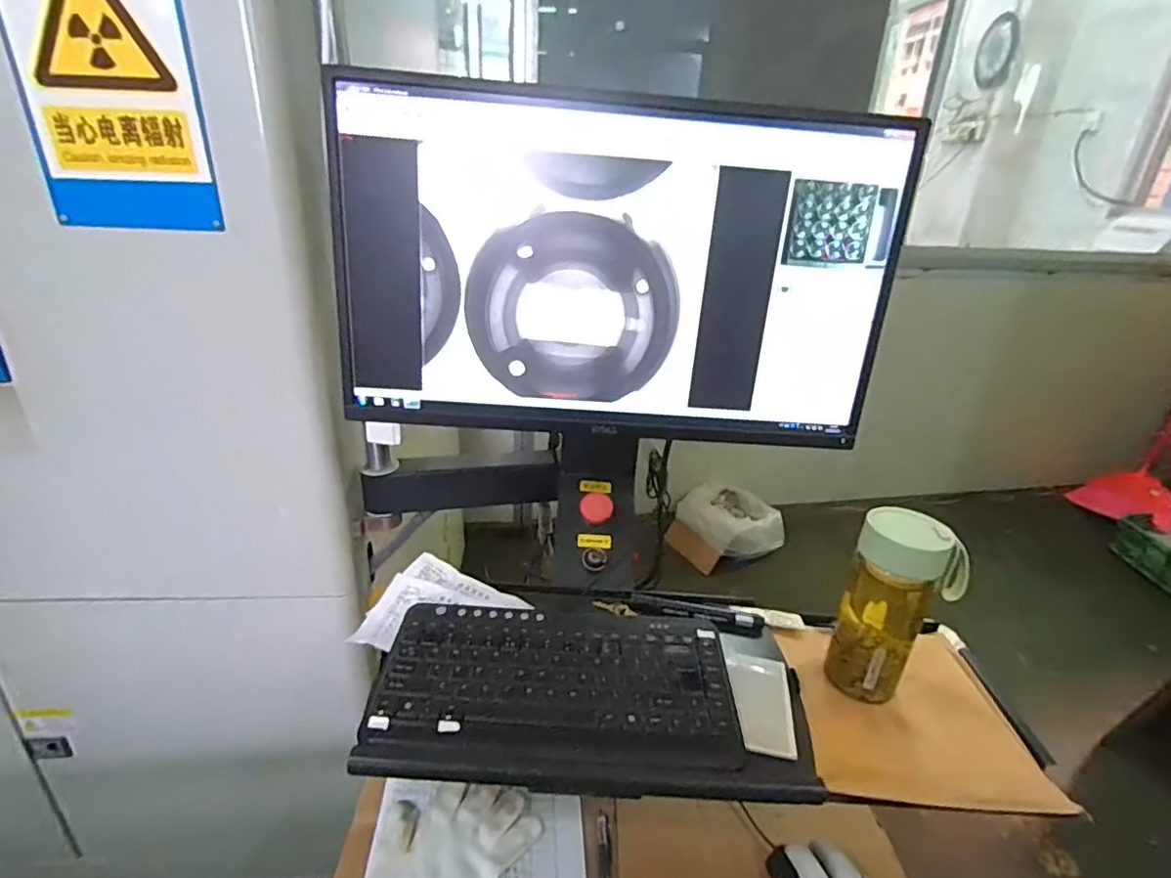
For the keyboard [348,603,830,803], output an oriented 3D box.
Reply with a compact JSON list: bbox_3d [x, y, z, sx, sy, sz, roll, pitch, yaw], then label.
[{"bbox_3d":[0.007,0.224,0.546,0.379,0.025,0.196,3,25,-1],"label":"keyboard"}]

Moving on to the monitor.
[{"bbox_3d":[0.031,-0.159,0.594,0.552,0.315,0.049,2,25,-2],"label":"monitor"}]

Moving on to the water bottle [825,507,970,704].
[{"bbox_3d":[0.289,0.155,0.558,0.088,0.172,0.067,-8,27,-22],"label":"water bottle"}]

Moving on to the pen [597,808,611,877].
[{"bbox_3d":[0.019,0.431,0.568,0.013,0.005,0.153,2,25,-2],"label":"pen"}]

